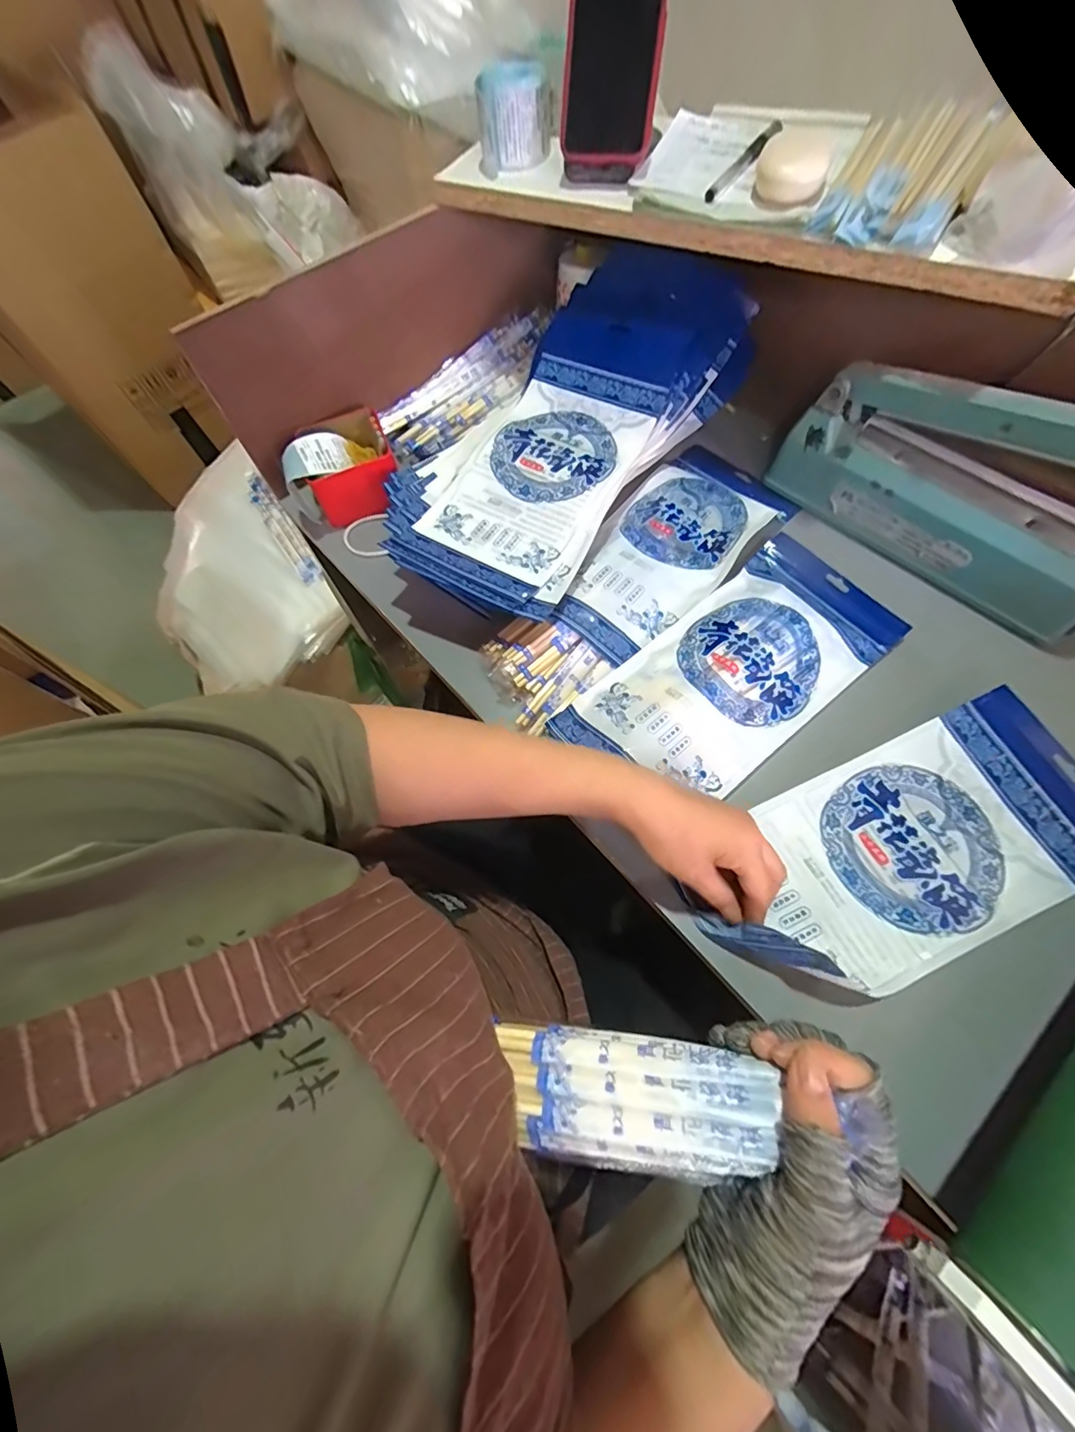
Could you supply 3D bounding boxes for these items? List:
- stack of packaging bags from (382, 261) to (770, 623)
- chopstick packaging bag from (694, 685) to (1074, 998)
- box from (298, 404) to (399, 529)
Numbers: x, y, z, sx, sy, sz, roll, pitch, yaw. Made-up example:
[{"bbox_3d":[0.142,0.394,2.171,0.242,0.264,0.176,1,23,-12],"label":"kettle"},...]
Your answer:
[{"bbox_3d":[0.012,-0.284,0.508,0.227,0.122,0.383,32,70,17],"label":"stack of packaging bags"},{"bbox_3d":[0.268,0.100,0.376,0.298,0.036,0.143,-23,66,-8],"label":"chopstick packaging bag"},{"bbox_3d":[-0.213,-0.285,0.588,0.099,0.052,0.128,-18,65,-5],"label":"box"}]

